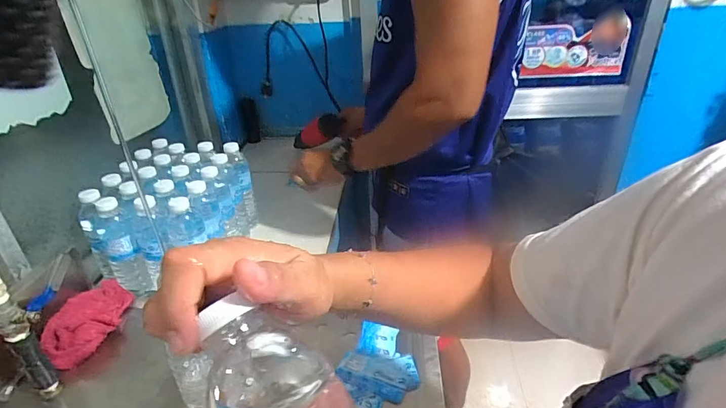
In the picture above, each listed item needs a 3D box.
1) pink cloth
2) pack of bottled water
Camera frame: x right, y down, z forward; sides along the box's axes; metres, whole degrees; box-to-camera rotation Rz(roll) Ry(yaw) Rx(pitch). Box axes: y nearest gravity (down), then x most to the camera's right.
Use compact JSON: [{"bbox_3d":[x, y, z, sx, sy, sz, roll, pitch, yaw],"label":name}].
[{"bbox_3d":[-0.422,0.169,0.635,0.069,0.057,0.173,-3,29,0],"label":"pink cloth"},{"bbox_3d":[-0.373,0.009,0.810,0.220,0.176,0.283,0,29,6],"label":"pack of bottled water"}]

